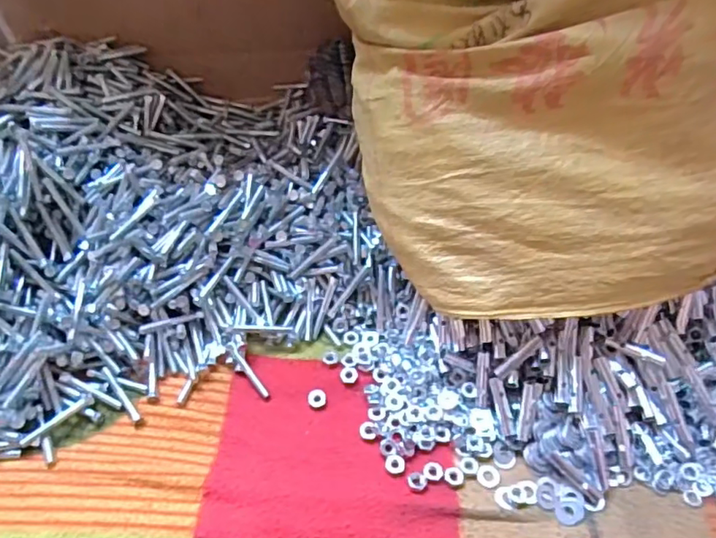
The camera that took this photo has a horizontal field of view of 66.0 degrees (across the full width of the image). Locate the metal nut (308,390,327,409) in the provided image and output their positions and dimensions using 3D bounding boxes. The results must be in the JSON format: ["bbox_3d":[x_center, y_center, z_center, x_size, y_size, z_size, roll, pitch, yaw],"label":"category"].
[{"bbox_3d":[-0.033,0.106,0.454,0.015,0.004,0.015,9,50,5],"label":"metal nut"}]

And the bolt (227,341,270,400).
[{"bbox_3d":[-0.091,0.086,0.462,0.007,0.005,0.057,-31,71,-25],"label":"bolt"}]

